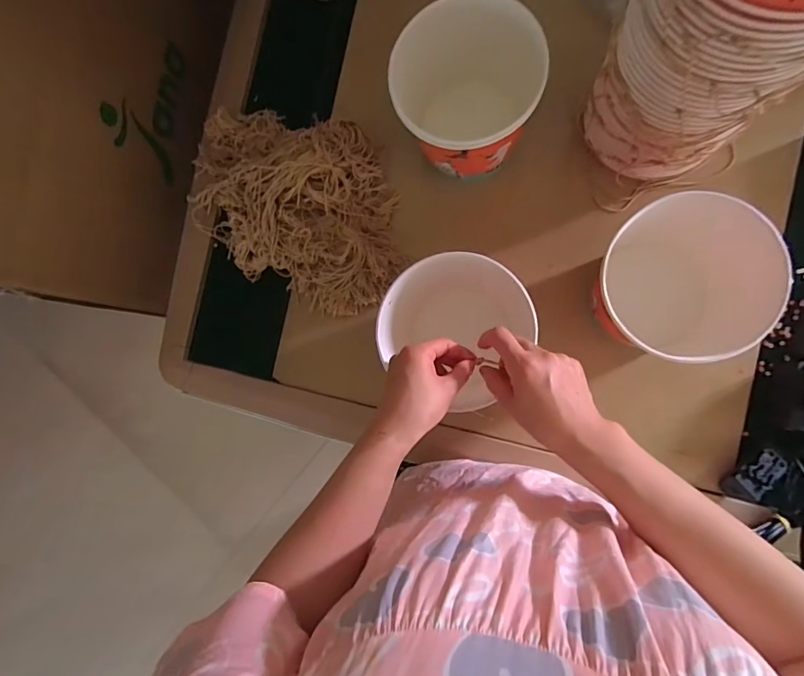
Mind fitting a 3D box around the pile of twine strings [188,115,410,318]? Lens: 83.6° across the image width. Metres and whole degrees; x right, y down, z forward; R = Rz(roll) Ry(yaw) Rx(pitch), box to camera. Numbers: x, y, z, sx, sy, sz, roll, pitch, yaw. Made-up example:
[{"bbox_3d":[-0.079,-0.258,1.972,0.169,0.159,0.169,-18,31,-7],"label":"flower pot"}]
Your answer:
[{"bbox_3d":[-0.149,-0.184,0.599,0.332,0.091,0.221,27,92,9],"label":"pile of twine strings"}]

